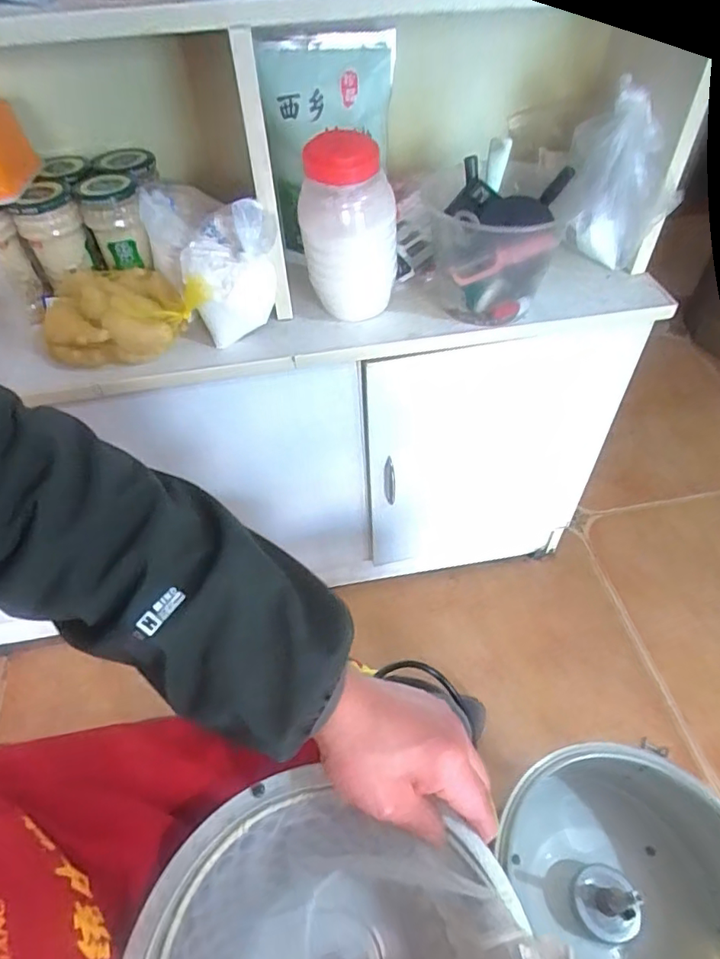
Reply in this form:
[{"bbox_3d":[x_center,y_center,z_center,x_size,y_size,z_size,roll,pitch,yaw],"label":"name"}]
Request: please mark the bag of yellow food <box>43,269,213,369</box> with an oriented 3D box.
[{"bbox_3d":[-0.270,-0.198,0.640,0.194,0.065,0.126,-14,50,-9],"label":"bag of yellow food"}]

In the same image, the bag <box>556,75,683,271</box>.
[{"bbox_3d":[0.323,-0.372,0.686,0.143,0.187,0.058,21,54,18],"label":"bag"}]

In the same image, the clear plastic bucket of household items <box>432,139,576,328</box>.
[{"bbox_3d":[0.165,-0.282,0.658,0.127,0.131,0.166,12,51,12],"label":"clear plastic bucket of household items"}]

